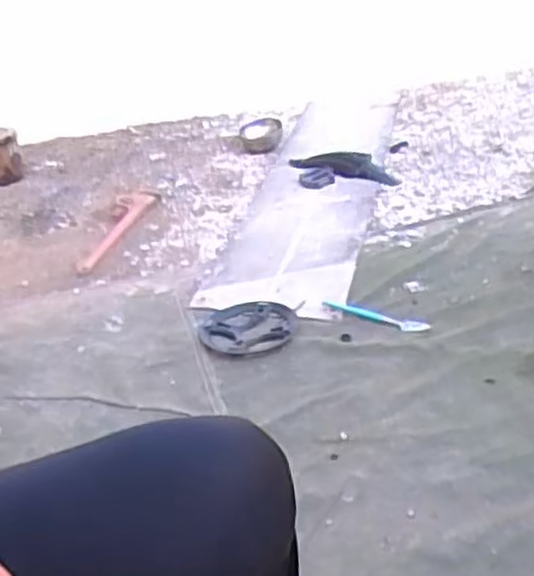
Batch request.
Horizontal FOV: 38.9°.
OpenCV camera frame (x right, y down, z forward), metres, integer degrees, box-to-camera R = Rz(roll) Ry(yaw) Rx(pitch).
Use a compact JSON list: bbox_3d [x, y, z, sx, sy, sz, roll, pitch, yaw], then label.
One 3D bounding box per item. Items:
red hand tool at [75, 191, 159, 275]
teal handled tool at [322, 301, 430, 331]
[{"bbox_3d":[-0.378,-0.143,1.841,0.094,0.033,0.391,10,34,21],"label":"red hand tool"},{"bbox_3d":[0.196,0.047,1.365,0.198,0.015,0.027,11,35,22],"label":"teal handled tool"}]

